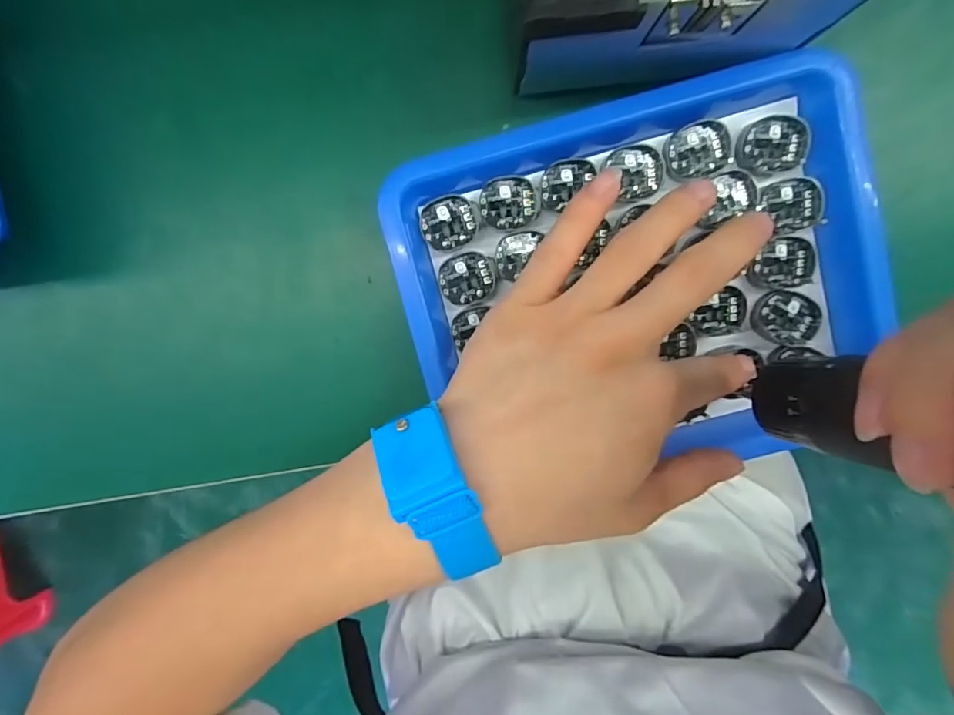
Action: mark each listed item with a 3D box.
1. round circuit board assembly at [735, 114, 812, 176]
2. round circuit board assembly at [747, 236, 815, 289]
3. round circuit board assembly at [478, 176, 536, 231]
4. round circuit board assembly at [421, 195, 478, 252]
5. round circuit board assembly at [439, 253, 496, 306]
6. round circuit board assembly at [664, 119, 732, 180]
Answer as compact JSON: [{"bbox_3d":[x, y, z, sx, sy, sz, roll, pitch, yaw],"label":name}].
[{"bbox_3d":[0.136,-0.097,0.233,0.031,0.007,0.024,-11,95,1],"label":"round circuit board assembly"},{"bbox_3d":[0.145,-0.045,0.240,0.029,0.004,0.023,-7,95,0],"label":"round circuit board assembly"},{"bbox_3d":[0.015,-0.072,0.236,0.026,0.005,0.023,-2,95,0],"label":"round circuit board assembly"},{"bbox_3d":[-0.013,-0.063,0.238,0.026,0.004,0.024,-2,95,0],"label":"round circuit board assembly"},{"bbox_3d":[-0.004,-0.038,0.243,0.026,0.004,0.025,0,95,0],"label":"round circuit board assembly"},{"bbox_3d":[0.102,-0.096,0.234,0.029,0.005,0.025,-5,95,0],"label":"round circuit board assembly"}]

